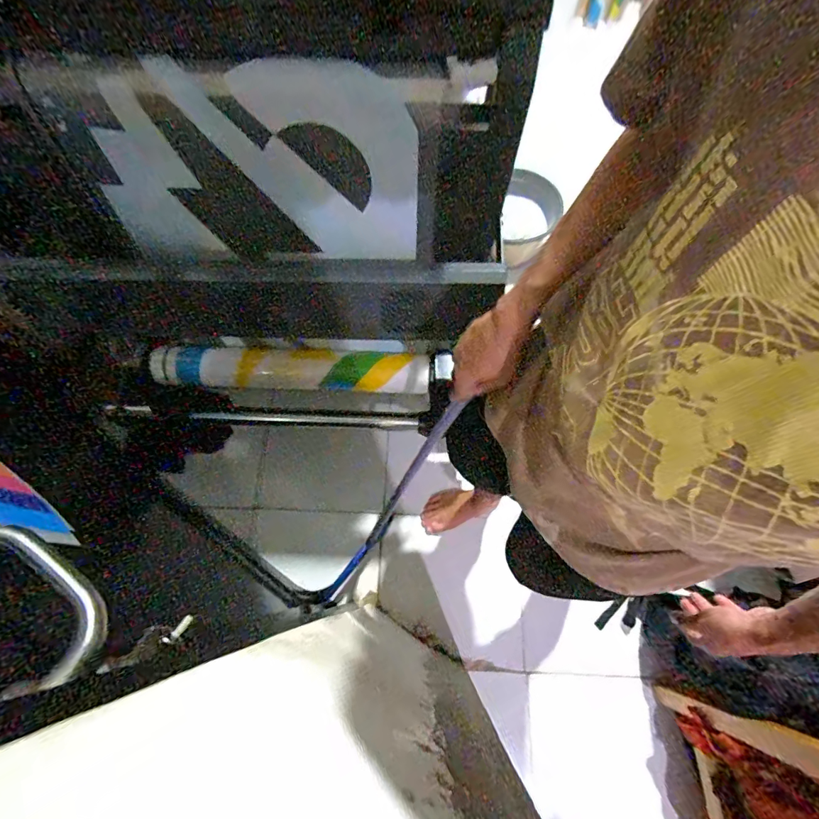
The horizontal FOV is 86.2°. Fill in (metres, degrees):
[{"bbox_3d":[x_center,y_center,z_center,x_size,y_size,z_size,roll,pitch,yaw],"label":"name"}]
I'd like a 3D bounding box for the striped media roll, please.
[{"bbox_3d":[-0.269,-0.089,0.996,0.612,0.108,0.080,2,68,2],"label":"striped media roll"}]

